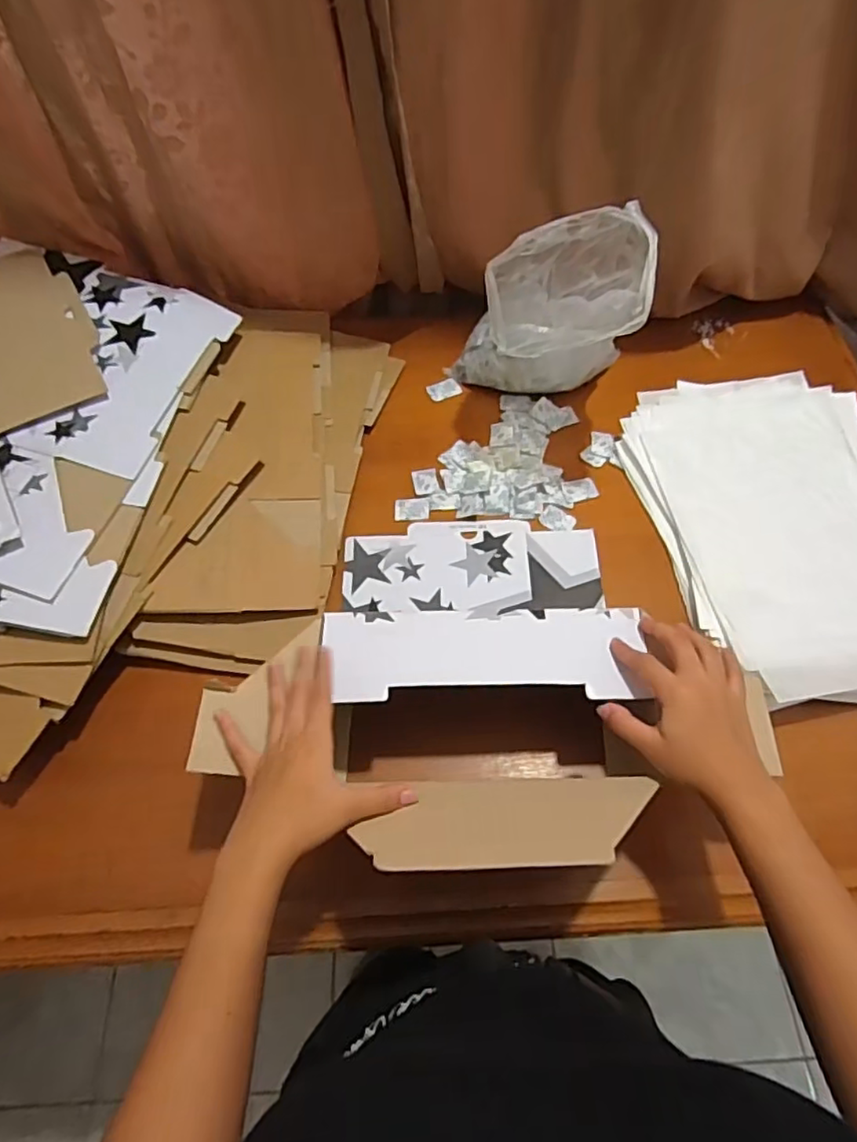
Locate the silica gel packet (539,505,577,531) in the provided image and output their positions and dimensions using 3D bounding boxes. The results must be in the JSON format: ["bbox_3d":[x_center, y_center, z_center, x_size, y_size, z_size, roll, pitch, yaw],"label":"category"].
[{"bbox_3d":[0.148,-0.058,0.714,0.038,0.005,0.028,26,63,15],"label":"silica gel packet"}]

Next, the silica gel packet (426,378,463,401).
[{"bbox_3d":[0.020,-0.238,0.822,0.043,0.004,0.032,-24,62,-13],"label":"silica gel packet"}]

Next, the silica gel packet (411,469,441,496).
[{"bbox_3d":[-0.003,-0.106,0.745,0.029,0.005,0.035,-11,60,-6],"label":"silica gel packet"}]

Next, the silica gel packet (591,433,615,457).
[{"bbox_3d":[0.211,-0.155,0.764,0.026,0.006,0.037,5,60,3],"label":"silica gel packet"}]

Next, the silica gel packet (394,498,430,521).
[{"bbox_3d":[-0.019,-0.071,0.726,0.040,0.004,0.029,-5,60,-2],"label":"silica gel packet"}]

